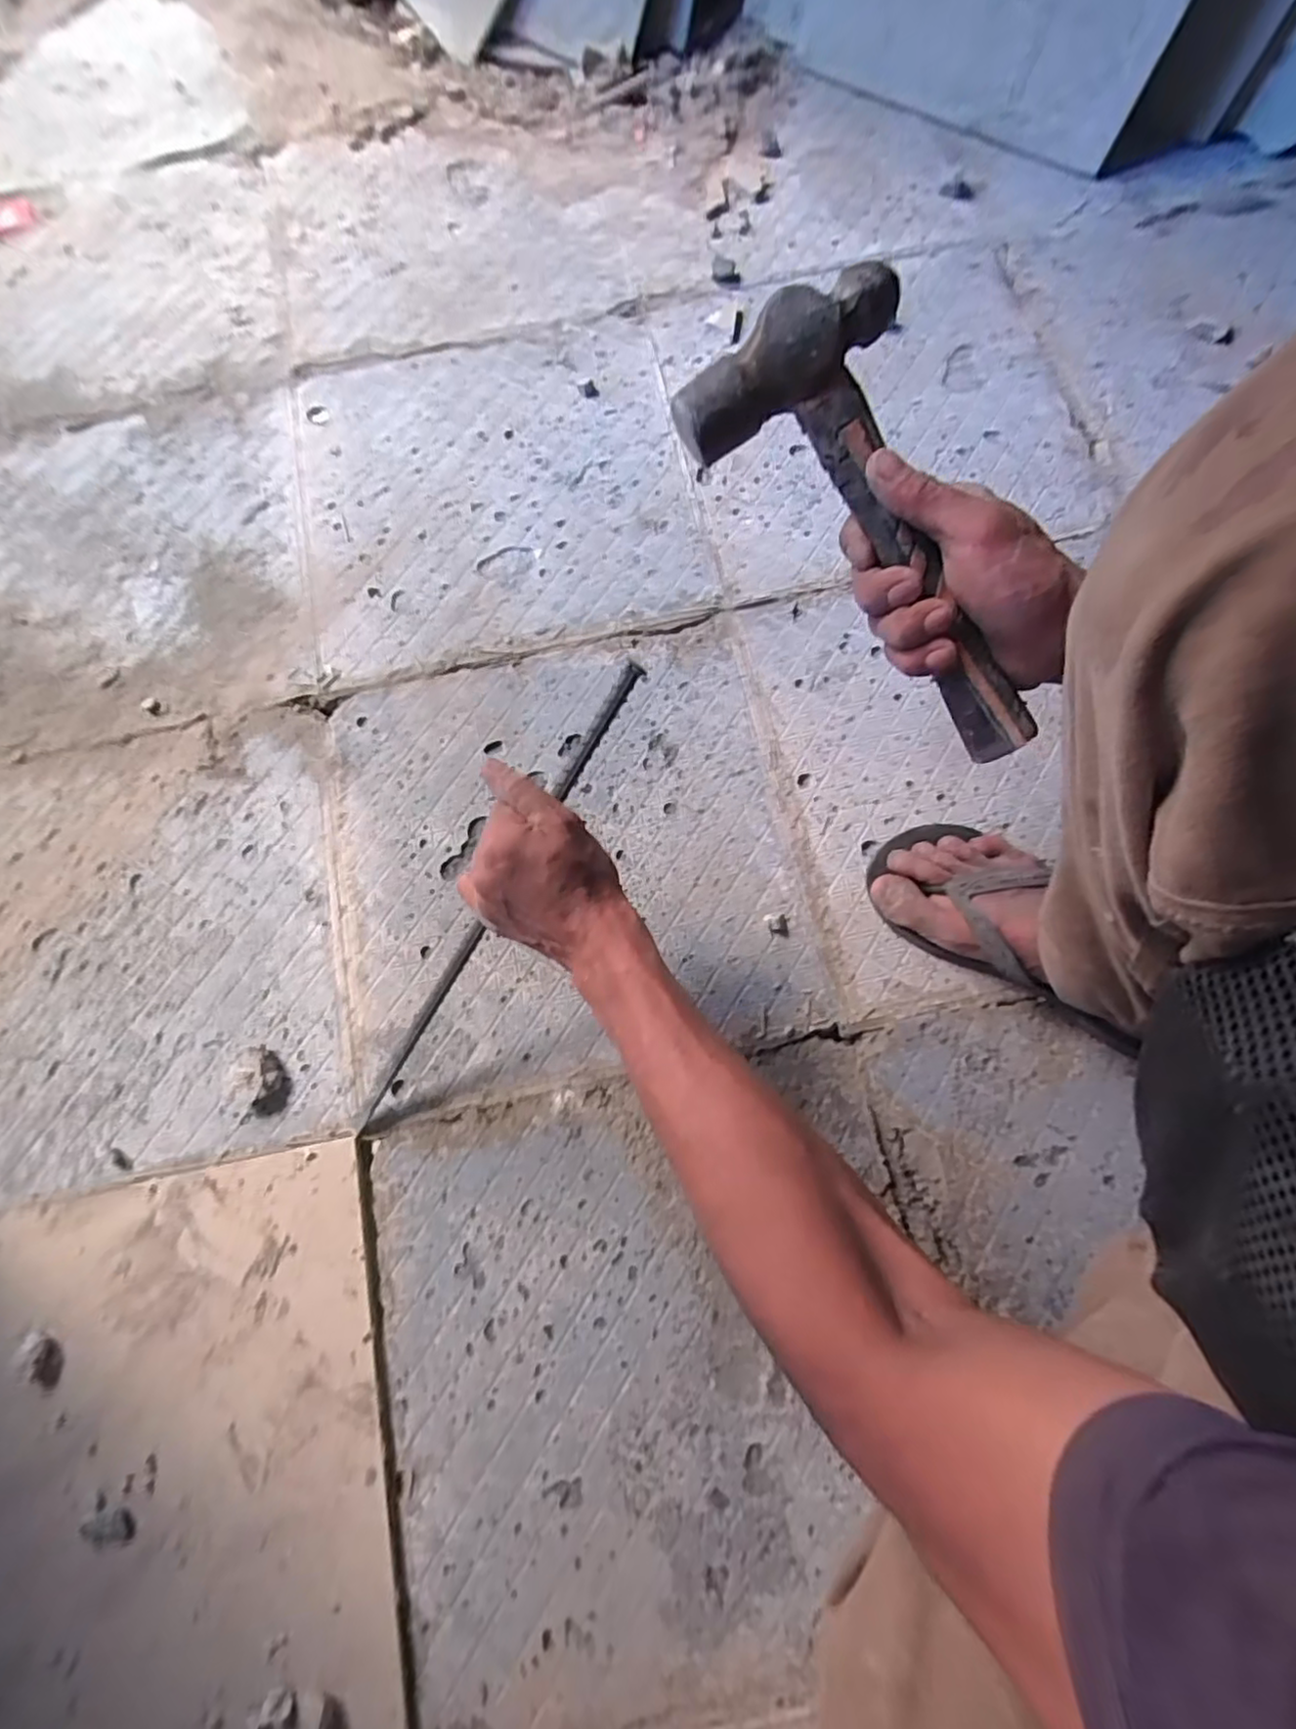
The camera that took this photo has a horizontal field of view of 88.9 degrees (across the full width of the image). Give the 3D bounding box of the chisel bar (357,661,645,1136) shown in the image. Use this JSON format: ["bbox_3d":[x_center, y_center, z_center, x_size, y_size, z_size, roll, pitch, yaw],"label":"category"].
[{"bbox_3d":[-0.115,0.042,0.450,0.011,0.018,0.402,37,107,11],"label":"chisel bar"}]

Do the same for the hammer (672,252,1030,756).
[{"bbox_3d":[0.140,-0.179,0.351,0.108,0.038,0.248,-42,99,14],"label":"hammer"}]

